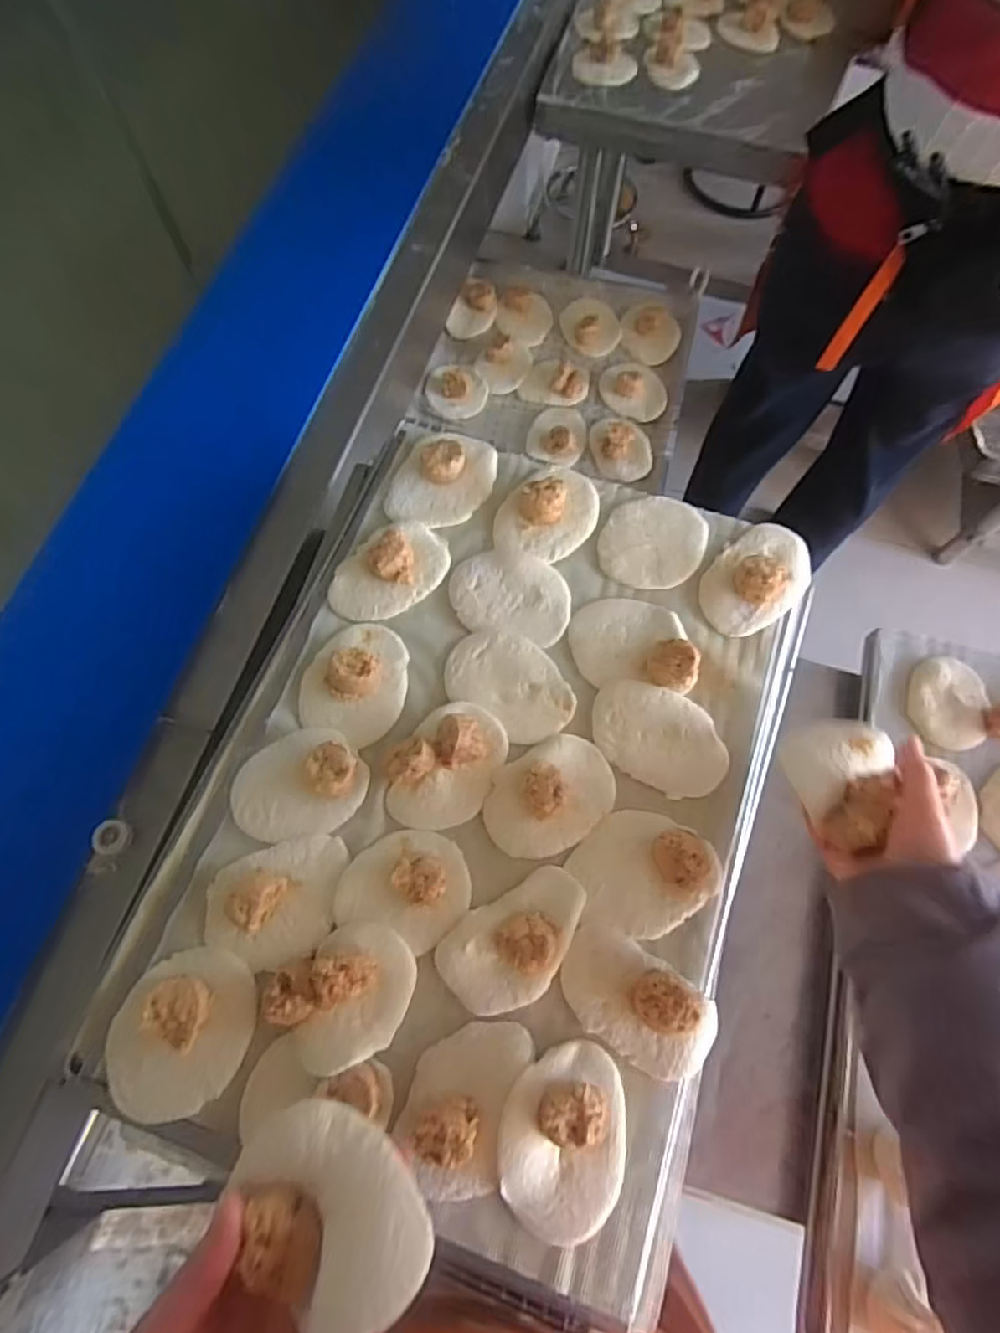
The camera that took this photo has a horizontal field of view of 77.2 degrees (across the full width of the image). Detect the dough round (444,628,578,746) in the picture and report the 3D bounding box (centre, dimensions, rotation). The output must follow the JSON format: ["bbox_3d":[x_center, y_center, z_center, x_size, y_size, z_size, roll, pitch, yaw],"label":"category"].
[{"bbox_3d":[0.010,0.013,0.524,0.109,0.007,0.076,34,74,10],"label":"dough round"}]

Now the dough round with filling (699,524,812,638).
[{"bbox_3d":[0.229,-0.082,0.550,0.122,0.036,0.076,-41,76,-14],"label":"dough round with filling"}]

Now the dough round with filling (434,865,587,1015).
[{"bbox_3d":[0.014,0.199,0.449,0.114,0.022,0.069,-28,74,-10],"label":"dough round with filling"}]

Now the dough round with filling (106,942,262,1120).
[{"bbox_3d":[-0.220,0.248,0.424,0.091,0.029,0.102,14,71,4],"label":"dough round with filling"}]

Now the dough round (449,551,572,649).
[{"bbox_3d":[0.010,-0.063,0.551,0.104,0.007,0.078,12,71,3],"label":"dough round"}]

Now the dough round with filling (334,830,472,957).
[{"bbox_3d":[-0.070,0.161,0.462,0.092,0.022,0.080,22,72,6],"label":"dough round with filling"}]

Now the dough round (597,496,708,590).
[{"bbox_3d":[0.138,-0.114,0.571,0.088,0.009,0.092,0,71,-1],"label":"dough round"}]

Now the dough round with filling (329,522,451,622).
[{"bbox_3d":[-0.098,-0.088,0.547,0.110,0.031,0.071,-41,76,-14],"label":"dough round with filling"}]

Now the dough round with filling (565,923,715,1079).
[{"bbox_3d":[0.097,0.236,0.435,0.114,0.028,0.065,32,73,9],"label":"dough round with filling"}]

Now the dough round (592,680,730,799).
[{"bbox_3d":[0.129,0.058,0.510,0.114,0.011,0.076,30,73,9],"label":"dough round"}]

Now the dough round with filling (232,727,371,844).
[{"bbox_3d":[-0.157,0.088,0.479,0.101,0.025,0.080,-11,71,-5],"label":"dough round with filling"}]

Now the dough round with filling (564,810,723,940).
[{"bbox_3d":[0.107,0.154,0.464,0.090,0.031,0.098,0,71,-1],"label":"dough round with filling"}]

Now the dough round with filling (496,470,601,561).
[{"bbox_3d":[0.044,-0.147,0.570,0.087,0.031,0.097,12,71,3],"label":"dough round with filling"}]

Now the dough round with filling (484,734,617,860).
[{"bbox_3d":[0.039,0.100,0.485,0.103,0.025,0.078,-30,74,-11],"label":"dough round with filling"}]

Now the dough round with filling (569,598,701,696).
[{"bbox_3d":[0.113,-0.023,0.525,0.101,0.029,0.081,6,71,1],"label":"dough round with filling"}]

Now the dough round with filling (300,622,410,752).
[{"bbox_3d":[-0.120,0.008,0.514,0.084,0.034,0.099,20,72,6],"label":"dough round with filling"}]

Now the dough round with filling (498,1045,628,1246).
[{"bbox_3d":[0.042,0.311,0.409,0.081,0.022,0.110,10,71,2],"label":"dough round with filling"}]

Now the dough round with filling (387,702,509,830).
[{"bbox_3d":[-0.040,0.075,0.486,0.075,0.036,0.103,34,74,10],"label":"dough round with filling"}]

